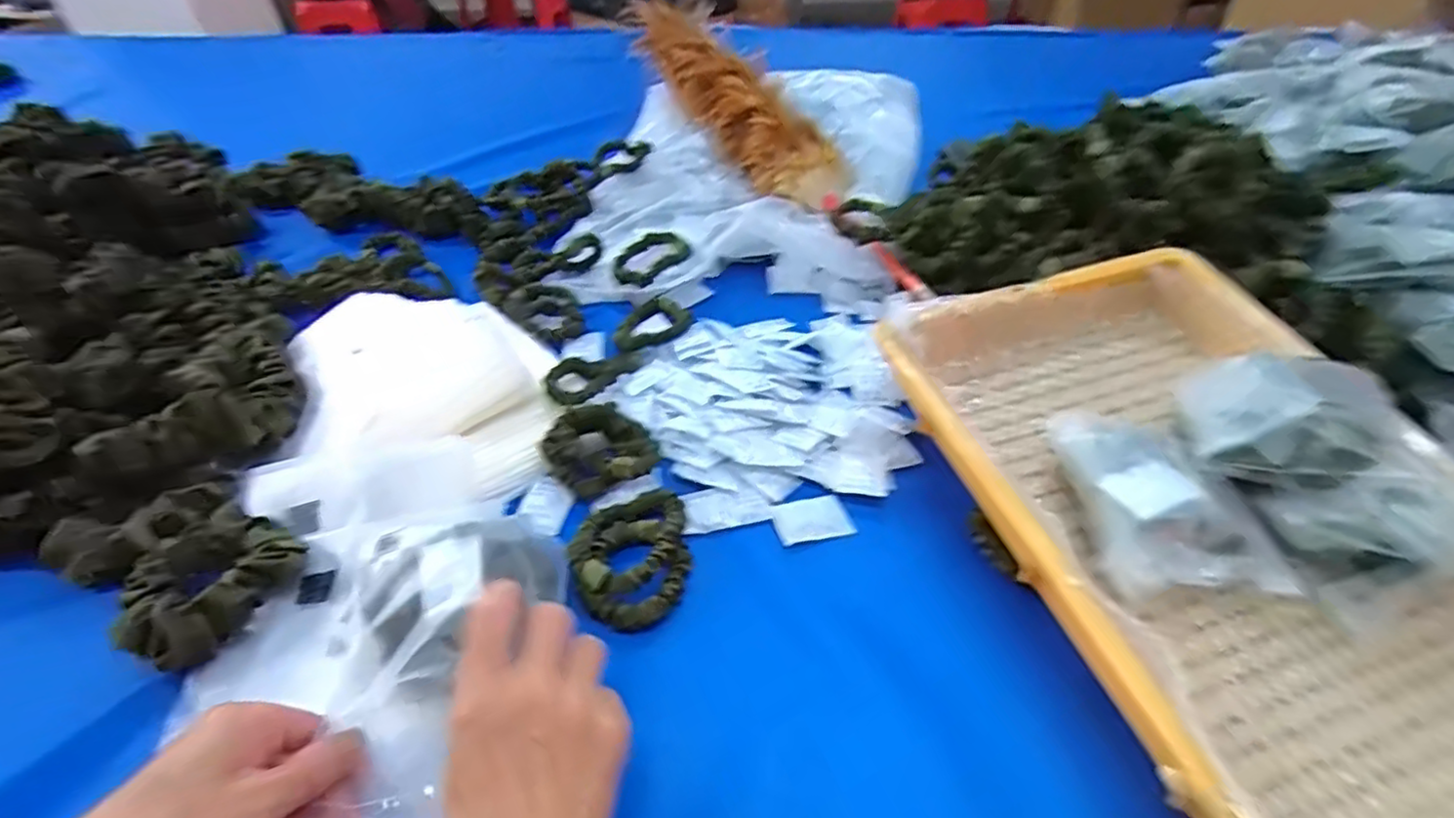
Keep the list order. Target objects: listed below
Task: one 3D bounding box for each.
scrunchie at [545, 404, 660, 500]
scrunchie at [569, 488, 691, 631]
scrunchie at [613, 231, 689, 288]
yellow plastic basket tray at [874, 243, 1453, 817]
[{"bbox_3d":[-0.086,0.026,0.463,0.066,0.024,0.062,-19,45,-18],"label":"scrunchie"},{"bbox_3d":[-0.057,0.091,0.418,0.067,0.026,0.086,-7,42,-5],"label":"scrunchie"},{"bbox_3d":[-0.071,-0.140,0.650,0.071,0.025,0.063,-5,42,-4],"label":"scrunchie"},{"bbox_3d":[0.288,0.066,0.394,0.263,0.081,0.398,-12,43,-11],"label":"yellow plastic basket tray"}]

